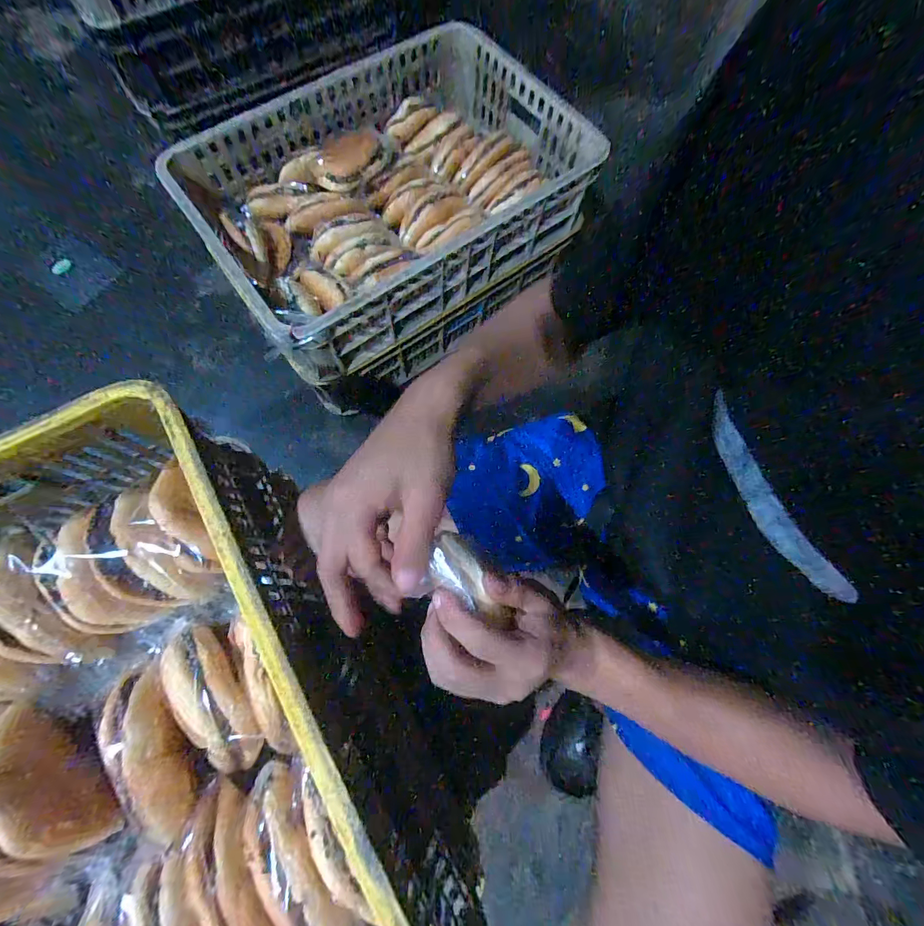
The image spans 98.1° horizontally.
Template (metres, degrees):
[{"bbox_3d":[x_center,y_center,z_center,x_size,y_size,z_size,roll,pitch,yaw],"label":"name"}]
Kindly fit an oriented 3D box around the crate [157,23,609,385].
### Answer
[{"bbox_3d":[-0.112,-0.452,0.706,0.613,0.189,0.416,-37,76,-12],"label":"crate"}]

